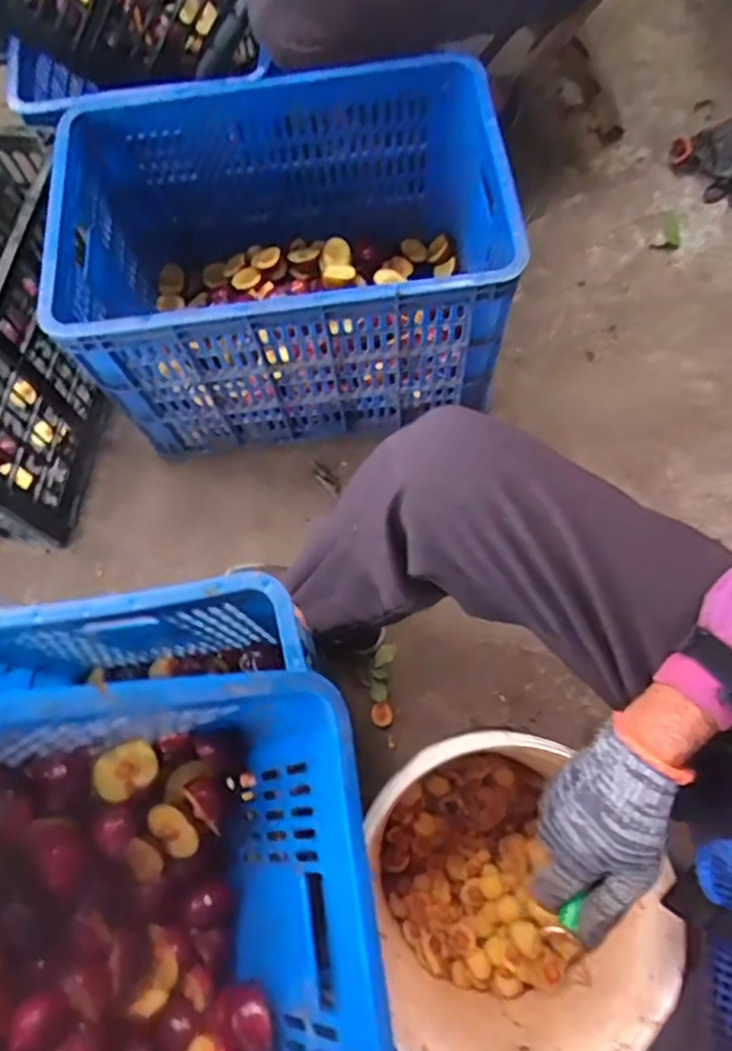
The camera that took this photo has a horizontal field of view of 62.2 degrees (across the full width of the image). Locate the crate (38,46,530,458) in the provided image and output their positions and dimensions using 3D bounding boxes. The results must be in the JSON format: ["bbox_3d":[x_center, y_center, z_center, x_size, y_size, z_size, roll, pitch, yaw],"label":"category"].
[{"bbox_3d":[-0.099,-0.359,0.846,0.524,0.302,0.369,-6,70,0],"label":"crate"}]

